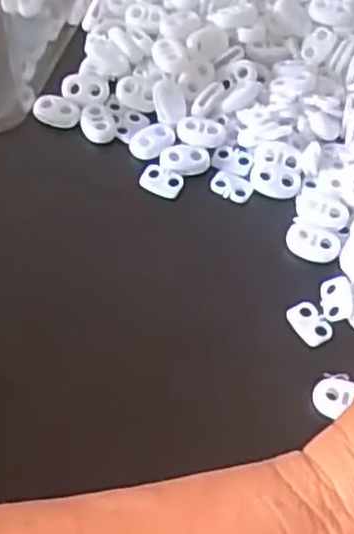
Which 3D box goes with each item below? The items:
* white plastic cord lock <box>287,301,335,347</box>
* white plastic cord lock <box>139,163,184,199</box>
[{"bbox_3d":[0.053,0.022,0.303,0.013,0.004,0.019,-29,62,-19],"label":"white plastic cord lock"},{"bbox_3d":[-0.007,-0.038,0.342,0.019,0.004,0.014,27,60,15],"label":"white plastic cord lock"}]

